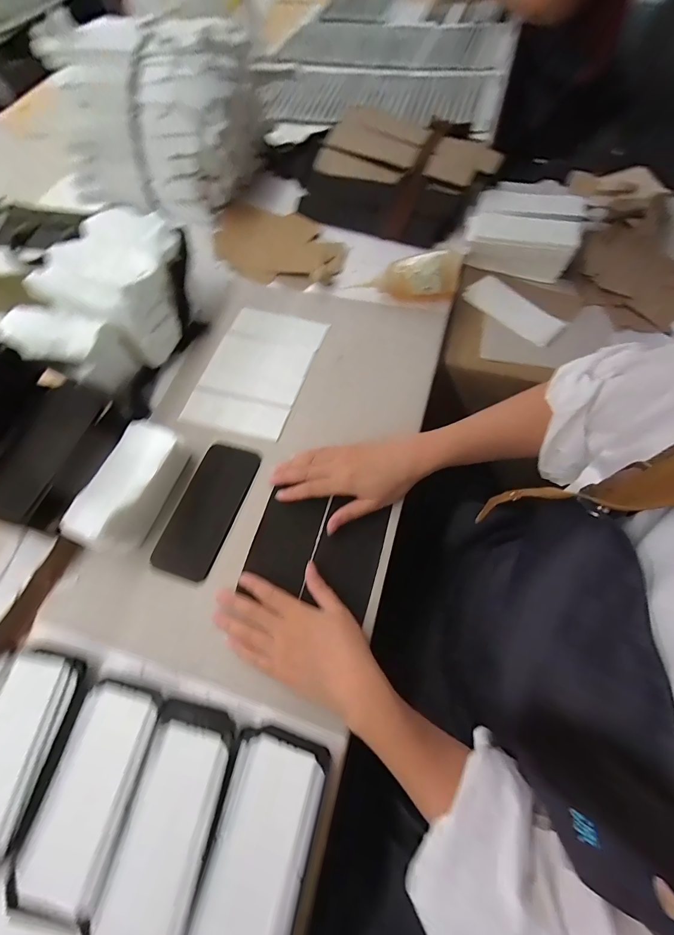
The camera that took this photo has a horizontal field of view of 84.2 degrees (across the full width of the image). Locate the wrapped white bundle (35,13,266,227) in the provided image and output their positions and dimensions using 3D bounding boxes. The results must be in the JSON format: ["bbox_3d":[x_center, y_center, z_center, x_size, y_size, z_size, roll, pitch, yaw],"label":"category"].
[{"bbox_3d":[-0.316,-0.611,0.658,0.321,0.200,0.219,4,65,6],"label":"wrapped white bundle"}]

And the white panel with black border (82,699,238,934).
[{"bbox_3d":[-0.144,0.309,0.325,0.078,0.035,0.170,11,67,5],"label":"white panel with black border"}]

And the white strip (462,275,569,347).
[{"bbox_3d":[0.273,-0.246,0.580,0.059,0.013,0.153,-44,71,-7],"label":"white strip"}]

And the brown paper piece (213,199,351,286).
[{"bbox_3d":[-0.106,-0.392,0.655,0.251,0.026,0.152,19,75,15],"label":"brown paper piece"}]

